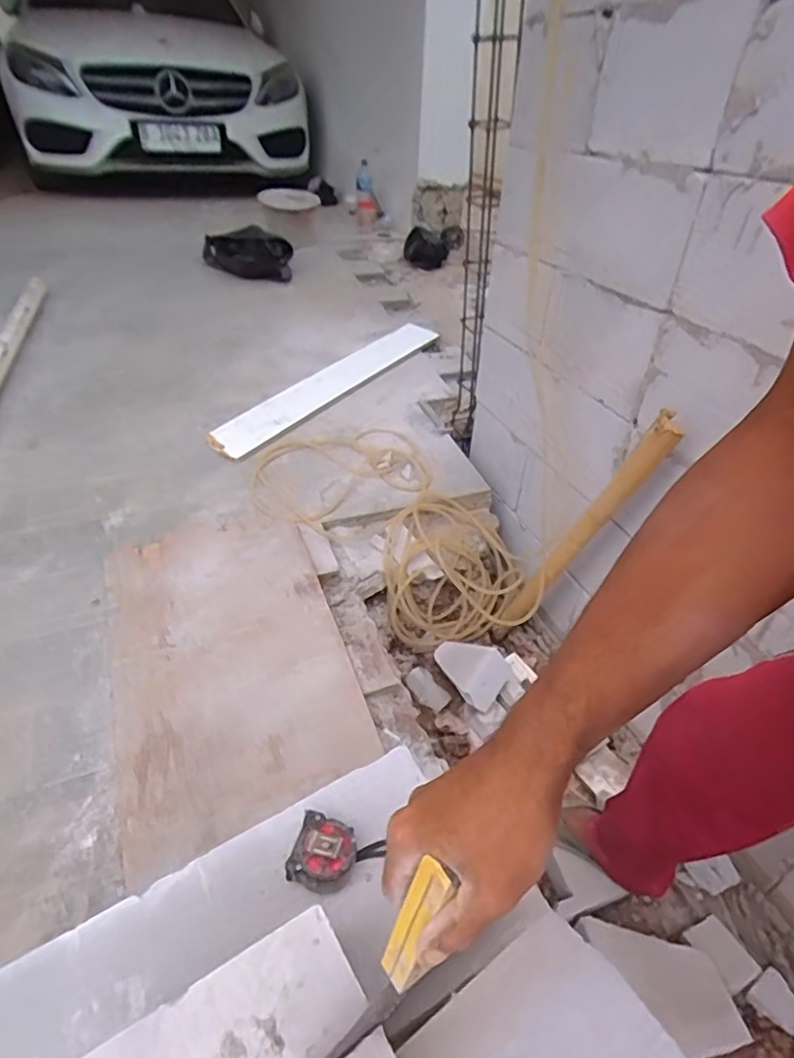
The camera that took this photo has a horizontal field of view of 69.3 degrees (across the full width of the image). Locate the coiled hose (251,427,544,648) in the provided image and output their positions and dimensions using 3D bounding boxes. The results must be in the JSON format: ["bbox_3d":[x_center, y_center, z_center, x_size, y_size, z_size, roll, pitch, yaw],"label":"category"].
[{"bbox_3d":[0.010,0.018,1.531,0.739,0.322,0.478,16,38,18],"label":"coiled hose"}]

